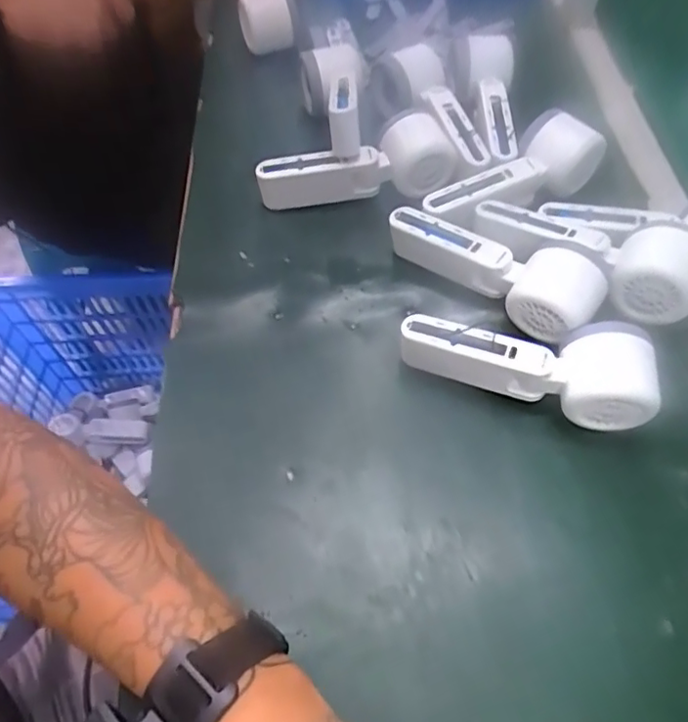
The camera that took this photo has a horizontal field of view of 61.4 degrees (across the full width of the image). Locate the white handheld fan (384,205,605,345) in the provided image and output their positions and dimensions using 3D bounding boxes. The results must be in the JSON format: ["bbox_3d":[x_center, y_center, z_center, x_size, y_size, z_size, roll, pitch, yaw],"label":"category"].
[{"bbox_3d":[0.109,-0.074,0.436,0.167,0.049,0.059,30,64,19],"label":"white handheld fan"}]

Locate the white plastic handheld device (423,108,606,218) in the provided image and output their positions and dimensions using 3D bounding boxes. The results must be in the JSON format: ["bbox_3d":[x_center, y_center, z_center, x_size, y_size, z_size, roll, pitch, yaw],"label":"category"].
[{"bbox_3d":[0.139,-0.156,0.488,0.161,0.047,0.053,-29,61,-15],"label":"white plastic handheld device"}]

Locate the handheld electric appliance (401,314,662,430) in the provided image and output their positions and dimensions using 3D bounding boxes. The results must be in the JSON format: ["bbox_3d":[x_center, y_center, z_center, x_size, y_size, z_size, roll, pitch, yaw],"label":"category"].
[{"bbox_3d":[0.121,0.005,0.394,0.167,0.058,0.052,9,59,7],"label":"handheld electric appliance"}]

